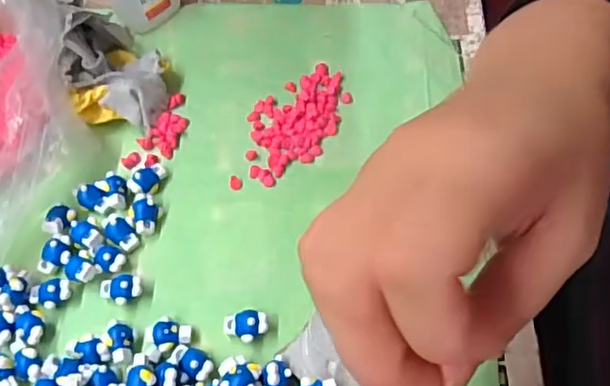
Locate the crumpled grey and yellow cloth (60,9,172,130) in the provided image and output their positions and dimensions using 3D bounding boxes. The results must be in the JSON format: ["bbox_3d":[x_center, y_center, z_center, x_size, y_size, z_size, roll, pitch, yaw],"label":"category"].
[{"bbox_3d":[-0.118,-0.080,0.351,0.059,0.035,0.090,-25,64,-11],"label":"crumpled grey and yellow cloth"}]

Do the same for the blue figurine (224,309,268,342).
[{"bbox_3d":[-0.029,0.065,0.284,0.022,0.012,0.016,0,62,2],"label":"blue figurine"}]

